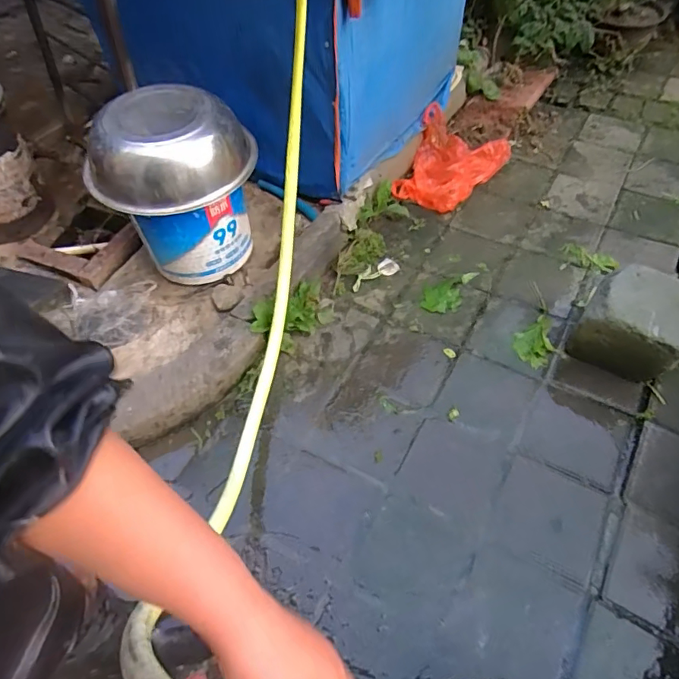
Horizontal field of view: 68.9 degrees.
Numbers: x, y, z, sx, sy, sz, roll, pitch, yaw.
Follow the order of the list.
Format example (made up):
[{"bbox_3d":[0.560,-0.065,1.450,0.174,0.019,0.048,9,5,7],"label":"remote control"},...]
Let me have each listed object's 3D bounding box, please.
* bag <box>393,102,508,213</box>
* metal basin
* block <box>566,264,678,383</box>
[{"bbox_3d":[0.332,-0.510,1.430,0.262,0.088,0.352,18,57,15],"label":"bag"},{"bbox_3d":[-0.347,-0.376,0.984,0.294,0.127,0.294,-1,53,1],"label":"metal basin"},{"bbox_3d":[0.608,-0.023,1.007,0.215,0.160,0.174,31,61,22],"label":"block"}]

